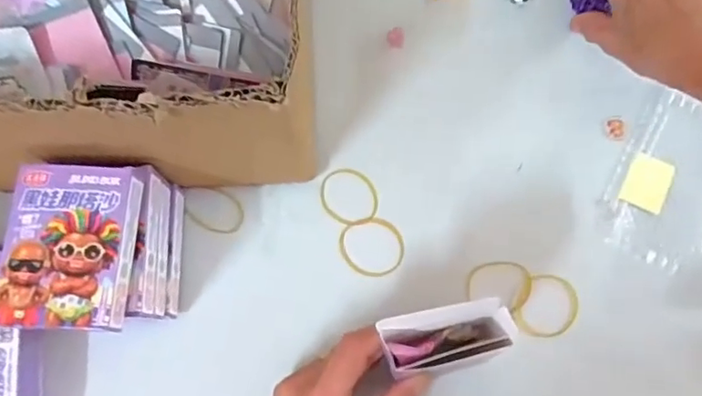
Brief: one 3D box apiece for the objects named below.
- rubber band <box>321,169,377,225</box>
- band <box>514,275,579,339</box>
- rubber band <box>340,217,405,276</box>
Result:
[{"bbox_3d":[-0.001,-0.001,0.419,0.042,0.004,0.042,0,77,1],"label":"rubber band"},{"bbox_3d":[0.137,0.076,0.398,0.041,0.005,0.044,0,77,1],"label":"band"},{"bbox_3d":[0.015,0.035,0.412,0.047,0.006,0.042,7,77,2],"label":"rubber band"}]

